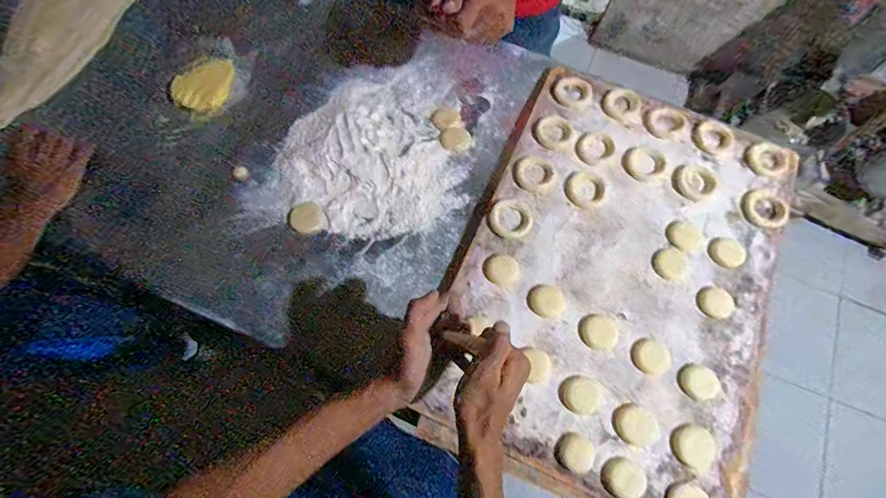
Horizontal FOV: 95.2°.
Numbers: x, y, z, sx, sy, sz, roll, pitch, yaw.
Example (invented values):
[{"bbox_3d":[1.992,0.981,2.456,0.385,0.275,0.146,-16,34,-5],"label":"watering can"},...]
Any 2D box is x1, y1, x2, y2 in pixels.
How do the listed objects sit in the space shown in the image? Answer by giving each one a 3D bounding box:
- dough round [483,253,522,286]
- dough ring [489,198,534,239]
[{"bbox_3d":[0.084,0.029,0.572,0.052,0.007,0.045,13,72,3],"label":"dough round"},{"bbox_3d":[0.100,-0.043,0.596,0.060,0.010,0.061,1,72,-2],"label":"dough ring"}]

